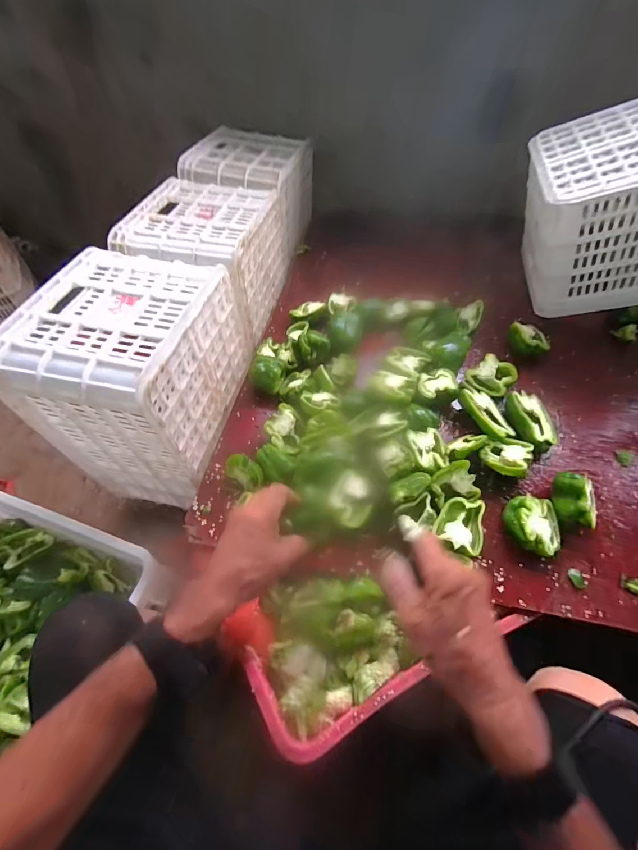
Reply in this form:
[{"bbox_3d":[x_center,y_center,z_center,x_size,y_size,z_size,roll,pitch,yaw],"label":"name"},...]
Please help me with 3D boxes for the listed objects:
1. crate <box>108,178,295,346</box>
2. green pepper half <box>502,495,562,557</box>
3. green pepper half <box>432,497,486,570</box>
[{"bbox_3d":[-0.267,-0.446,0.925,0.291,0.246,0.397,9,55,7],"label":"crate"},{"bbox_3d":[0.357,0.168,0.585,0.085,0.047,0.099,-11,55,-7],"label":"green pepper half"},{"bbox_3d":[0.234,0.170,0.594,0.077,0.044,0.102,20,57,14],"label":"green pepper half"}]

